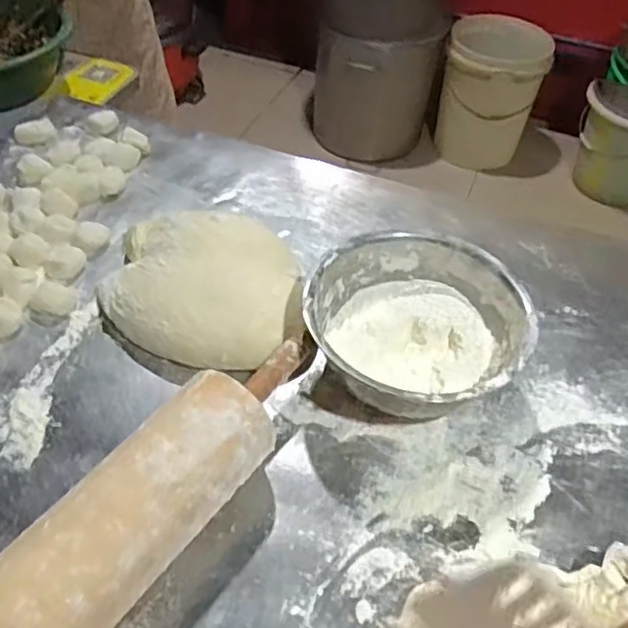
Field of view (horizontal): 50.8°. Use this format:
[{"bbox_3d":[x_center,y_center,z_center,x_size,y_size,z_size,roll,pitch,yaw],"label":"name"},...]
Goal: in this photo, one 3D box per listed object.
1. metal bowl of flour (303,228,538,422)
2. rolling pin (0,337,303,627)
[{"bbox_3d":[0.084,0.018,0.590,0.183,0.095,0.160,-17,50,-19],"label":"metal bowl of flour"},{"bbox_3d":[-0.134,0.152,0.439,0.072,0.075,0.389,29,51,21],"label":"rolling pin"}]

